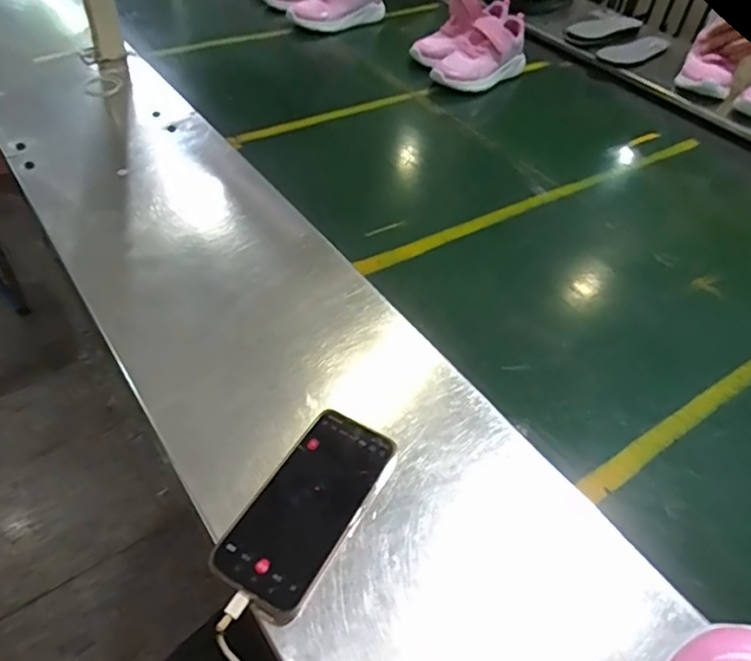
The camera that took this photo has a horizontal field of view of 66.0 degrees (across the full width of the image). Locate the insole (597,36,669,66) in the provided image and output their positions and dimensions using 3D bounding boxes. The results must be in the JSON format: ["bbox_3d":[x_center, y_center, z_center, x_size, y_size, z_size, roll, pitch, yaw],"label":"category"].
[{"bbox_3d":[0.468,-0.498,1.033,0.139,0.016,0.065,-17,51,-20],"label":"insole"}]

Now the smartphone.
[{"bbox_3d":[-0.050,0.136,0.456,0.081,0.005,0.164,25,53,19],"label":"smartphone"}]

